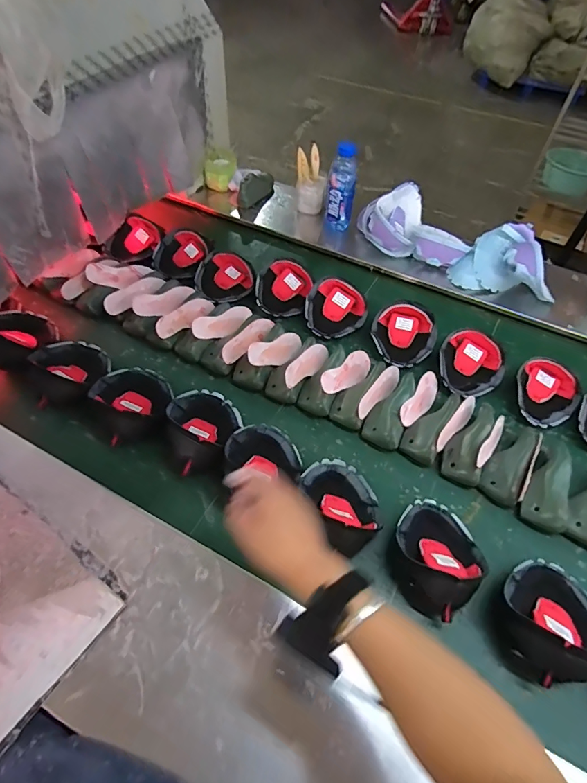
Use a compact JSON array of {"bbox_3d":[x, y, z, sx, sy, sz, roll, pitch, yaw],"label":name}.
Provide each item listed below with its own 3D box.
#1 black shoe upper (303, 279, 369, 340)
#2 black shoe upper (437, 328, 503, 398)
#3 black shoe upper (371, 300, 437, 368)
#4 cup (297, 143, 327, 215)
[{"bbox_3d":[0.092,-0.178,0.926,0.133,0.054,0.138,20,56,7],"label":"black shoe upper"},{"bbox_3d":[0.348,-0.049,0.843,0.128,0.061,0.141,37,59,18],"label":"black shoe upper"},{"bbox_3d":[0.230,-0.119,0.887,0.128,0.065,0.134,3,55,-5],"label":"black shoe upper"},{"bbox_3d":[0.049,-0.576,1.169,0.079,0.160,0.123,9,55,0],"label":"cup"}]

